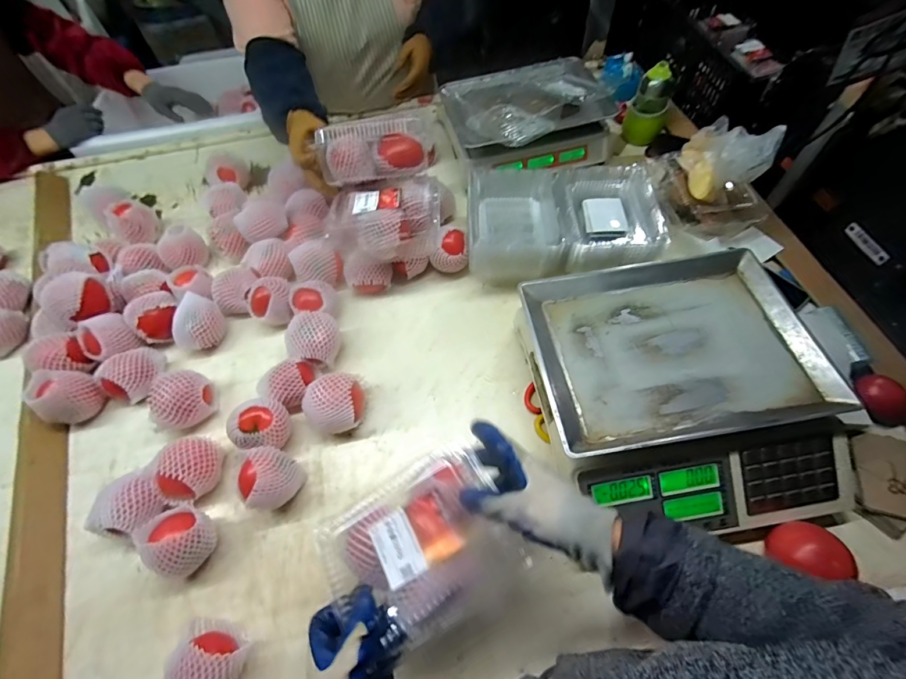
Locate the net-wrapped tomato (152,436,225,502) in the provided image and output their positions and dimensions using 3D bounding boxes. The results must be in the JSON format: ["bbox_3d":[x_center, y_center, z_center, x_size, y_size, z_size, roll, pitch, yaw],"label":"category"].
[{"bbox_3d":[-0.372,0.183,0.573,0.083,0.080,0.079,-1,59,2],"label":"net-wrapped tomato"}]

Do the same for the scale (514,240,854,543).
[{"bbox_3d":[0.300,0.059,0.554,0.369,0.120,0.369,-2,59,3],"label":"scale"}]

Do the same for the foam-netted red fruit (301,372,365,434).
[{"bbox_3d":[-0.175,0.099,0.622,0.085,0.067,0.090,-1,59,2],"label":"foam-netted red fruit"}]

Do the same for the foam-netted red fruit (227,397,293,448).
[{"bbox_3d":[-0.283,0.124,0.608,0.075,0.073,0.073,-8,59,-2],"label":"foam-netted red fruit"}]

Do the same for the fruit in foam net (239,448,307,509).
[{"bbox_3d":[-0.248,0.191,0.562,0.069,0.081,0.075,-1,59,2],"label":"fruit in foam net"}]

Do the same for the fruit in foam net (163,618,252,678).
[{"bbox_3d":[-0.284,0.377,0.459,0.078,0.067,0.094,16,62,12],"label":"fruit in foam net"}]

